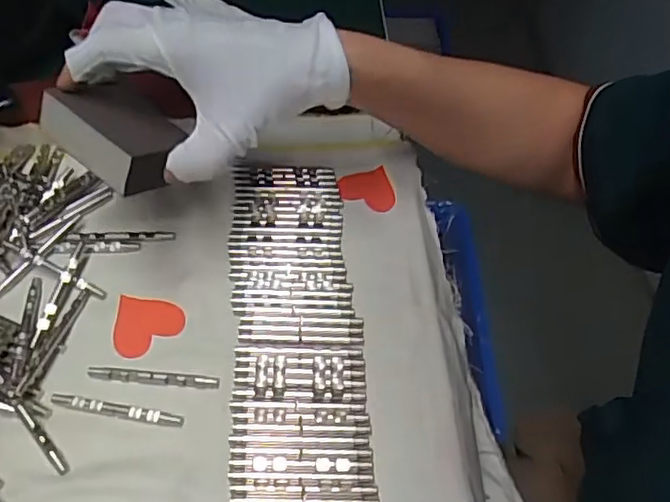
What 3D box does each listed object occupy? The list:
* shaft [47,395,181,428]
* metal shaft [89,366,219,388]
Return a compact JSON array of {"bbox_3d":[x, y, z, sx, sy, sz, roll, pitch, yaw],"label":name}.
[{"bbox_3d":[-0.111,0.080,0.314,0.069,0.004,0.006,10,52,4],"label":"shaft"},{"bbox_3d":[-0.096,0.066,0.325,0.069,0.004,0.006,5,52,1],"label":"metal shaft"}]

